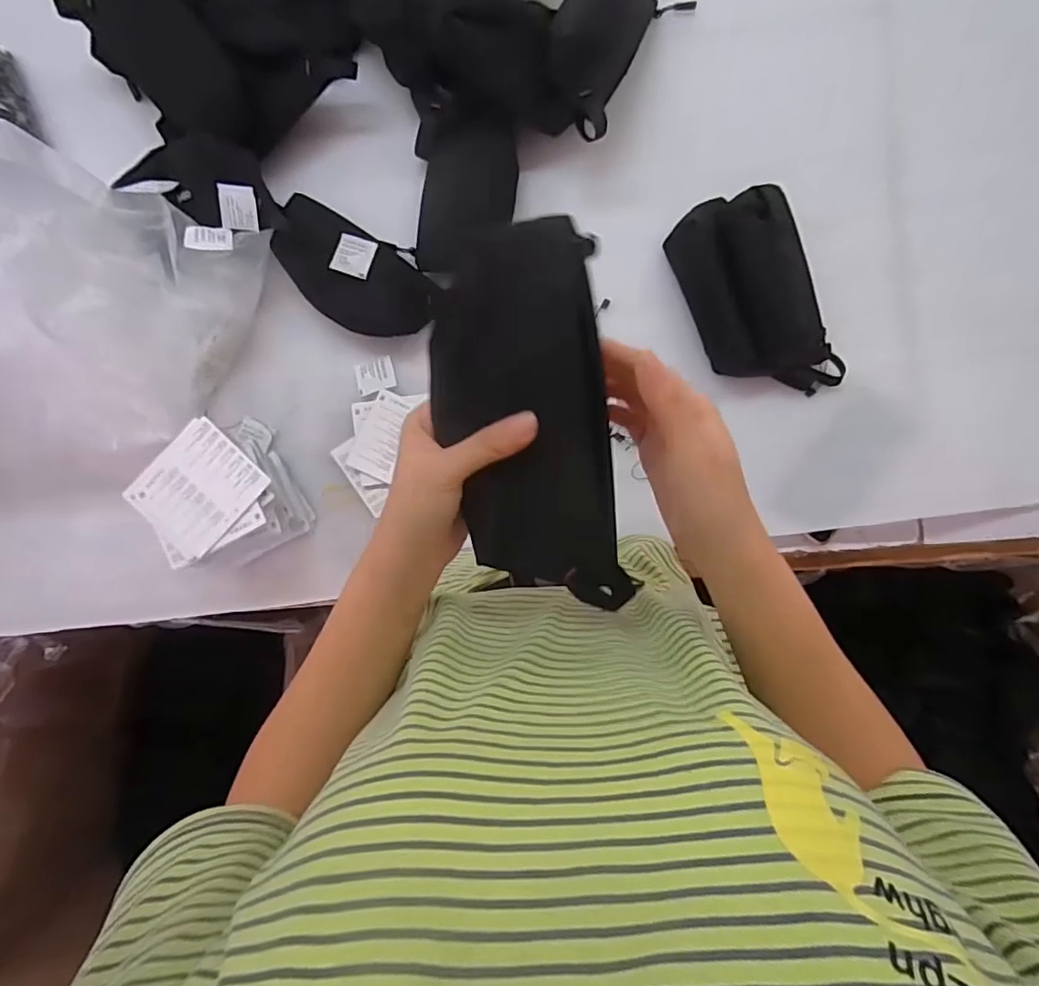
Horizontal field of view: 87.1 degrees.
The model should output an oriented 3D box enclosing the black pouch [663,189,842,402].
[{"bbox_3d":[0.250,-0.206,0.575,0.124,0.043,0.217,-20,93,4],"label":"black pouch"}]

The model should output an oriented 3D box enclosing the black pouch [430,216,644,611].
[{"bbox_3d":[0.007,-0.033,0.299,0.088,0.032,0.197,-4,109,20],"label":"black pouch"}]

